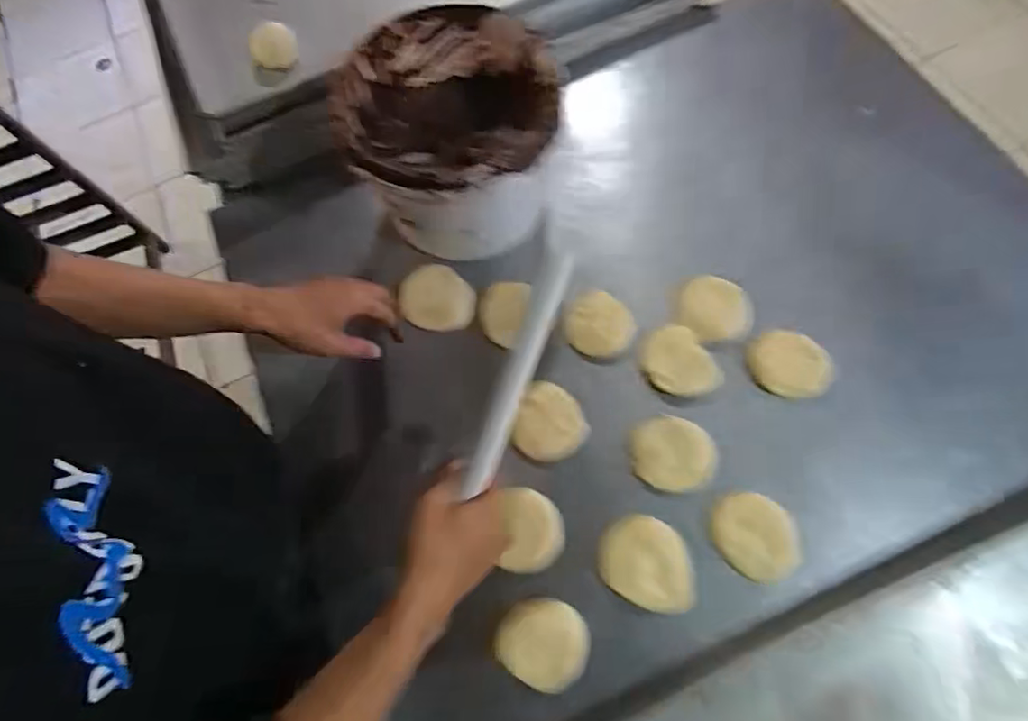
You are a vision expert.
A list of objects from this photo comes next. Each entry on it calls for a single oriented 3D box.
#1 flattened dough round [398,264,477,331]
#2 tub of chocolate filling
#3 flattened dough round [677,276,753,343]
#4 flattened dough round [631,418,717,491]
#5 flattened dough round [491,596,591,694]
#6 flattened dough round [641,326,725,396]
[{"bbox_3d":[-0.088,-0.073,0.633,0.086,0.006,0.082,-2,68,5],"label":"flattened dough round"},{"bbox_3d":[-0.070,-0.234,0.607,0.207,0.160,0.216,-2,68,5],"label":"tub of chocolate filling"},{"bbox_3d":[0.219,-0.056,0.607,0.079,0.022,0.069,38,76,17],"label":"flattened dough round"},{"bbox_3d":[0.155,0.090,0.536,0.075,0.019,0.068,0,69,5],"label":"flattened dough round"},{"bbox_3d":[0.025,0.246,0.480,0.079,0.011,0.069,17,71,12],"label":"flattened dough round"},{"bbox_3d":[0.172,0.004,0.574,0.061,0.010,0.080,-33,69,-8],"label":"flattened dough round"}]

